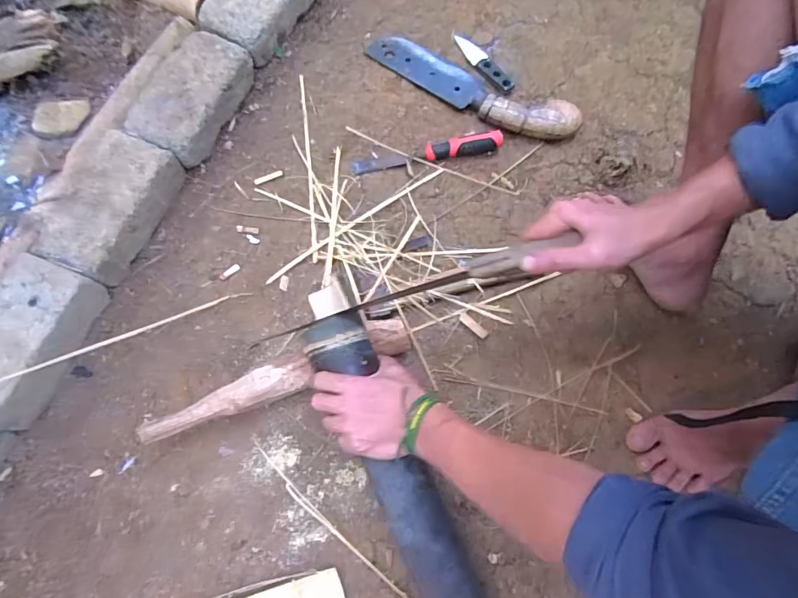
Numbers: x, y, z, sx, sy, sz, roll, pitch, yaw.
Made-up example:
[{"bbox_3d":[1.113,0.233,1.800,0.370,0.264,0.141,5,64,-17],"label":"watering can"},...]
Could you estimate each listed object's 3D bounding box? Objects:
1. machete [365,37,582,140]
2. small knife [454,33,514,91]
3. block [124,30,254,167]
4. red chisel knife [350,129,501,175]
[{"bbox_3d":[0.113,-0.354,0.733,0.376,0.037,0.086,31,76,8],"label":"machete"},{"bbox_3d":[0.145,-0.405,0.765,0.033,0.010,0.140,-32,76,-9],"label":"small knife"},{"bbox_3d":[-0.320,-0.311,0.698,0.127,0.076,0.205,22,75,6],"label":"block"},{"bbox_3d":[0.044,-0.236,0.704,0.237,0.028,0.033,-10,74,-3],"label":"red chisel knife"}]

